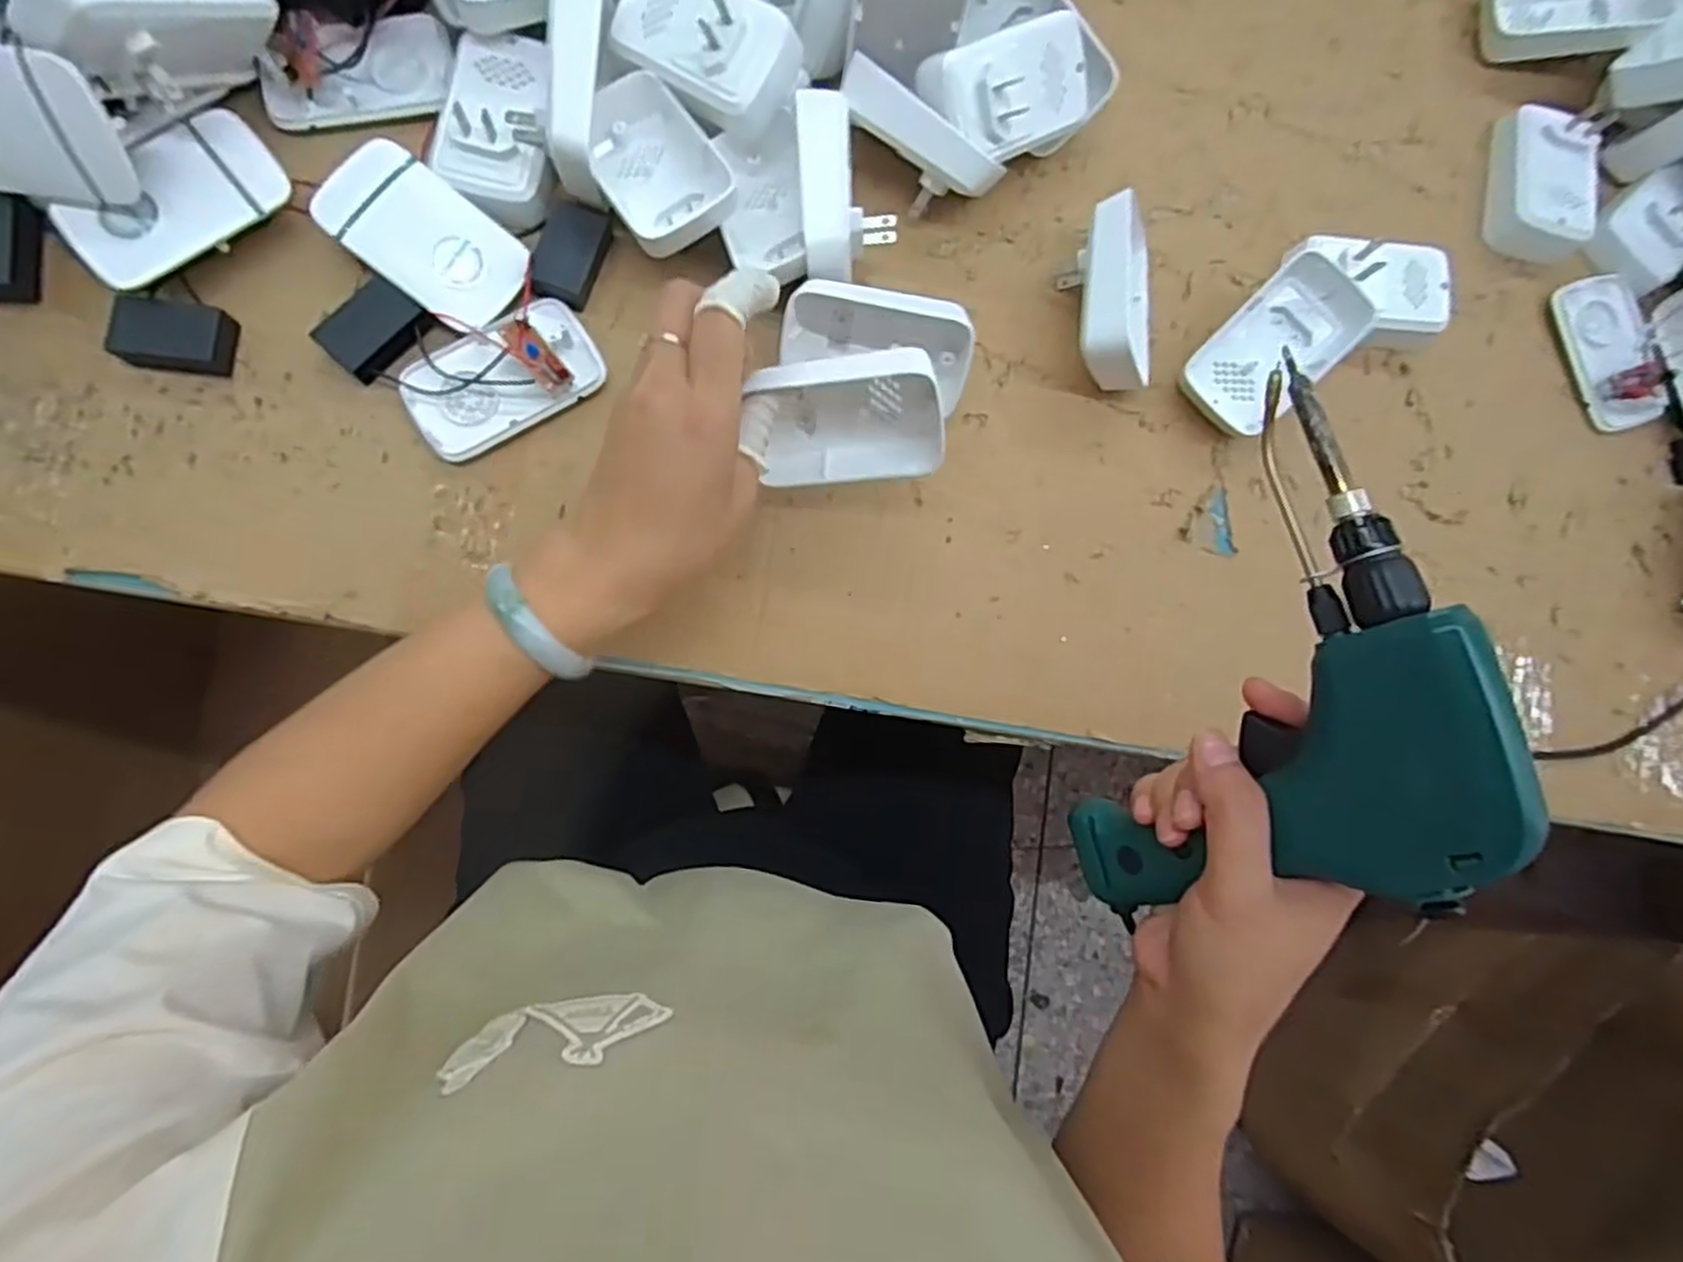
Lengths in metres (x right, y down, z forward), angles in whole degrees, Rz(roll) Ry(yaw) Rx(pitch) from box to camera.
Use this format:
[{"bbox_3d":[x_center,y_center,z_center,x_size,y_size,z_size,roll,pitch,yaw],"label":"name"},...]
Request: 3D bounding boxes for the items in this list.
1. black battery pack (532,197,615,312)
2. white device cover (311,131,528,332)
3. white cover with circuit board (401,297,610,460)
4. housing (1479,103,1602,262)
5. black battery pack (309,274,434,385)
[{"bbox_3d":[-0.143,-0.198,0.410,0.028,0.018,0.051,15,82,-5],"label":"black battery pack"},{"bbox_3d":[-0.212,-0.200,0.395,0.100,0.018,0.058,36,81,-2],"label":"white device cover"},{"bbox_3d":[-0.174,-0.130,0.397,0.096,0.018,0.055,-31,88,-9],"label":"white cover with circuit board"},{"bbox_3d":[0.440,-0.281,0.483,0.054,0.033,0.087,17,82,-5],"label":"housing"},{"bbox_3d":[-0.237,-0.153,0.390,0.031,0.016,0.047,42,81,-1],"label":"black battery pack"}]

